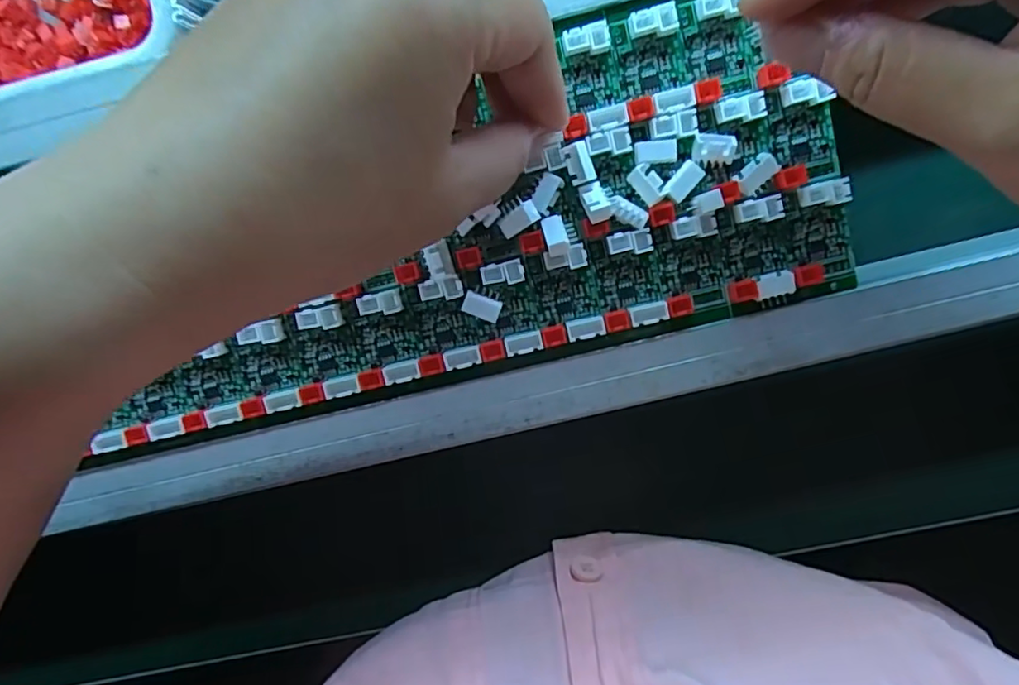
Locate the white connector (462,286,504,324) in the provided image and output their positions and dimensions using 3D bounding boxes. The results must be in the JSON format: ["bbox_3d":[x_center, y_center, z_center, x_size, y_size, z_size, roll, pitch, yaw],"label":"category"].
[{"bbox_3d":[-0.009,-0.013,0.207,0.013,0.008,0.010,21,91,5],"label":"white connector"}]

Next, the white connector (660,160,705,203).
[{"bbox_3d":[0.057,-0.053,0.195,0.008,0.004,0.014,41,93,4],"label":"white connector"}]

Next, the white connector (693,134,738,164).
[{"bbox_3d":[0.067,-0.064,0.196,0.014,0.006,0.009,1,90,5],"label":"white connector"}]

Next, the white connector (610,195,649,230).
[{"bbox_3d":[0.039,-0.043,0.196,0.014,0.004,0.007,28,92,-8],"label":"white connector"}]

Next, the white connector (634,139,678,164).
[{"bbox_3d":[0.048,-0.063,0.195,0.014,0.004,0.007,-3,89,5],"label":"white connector"}]

